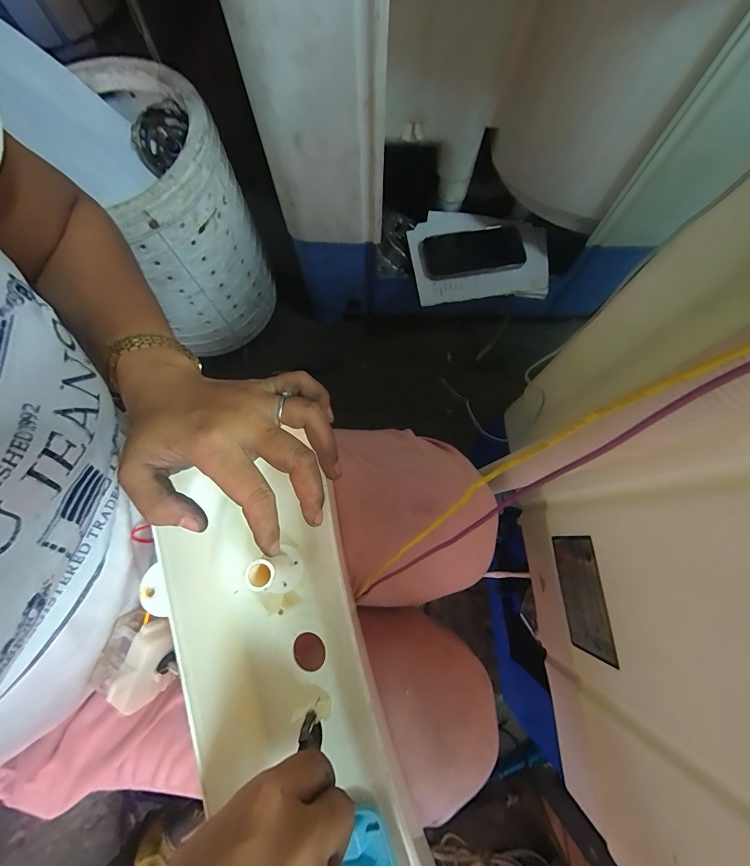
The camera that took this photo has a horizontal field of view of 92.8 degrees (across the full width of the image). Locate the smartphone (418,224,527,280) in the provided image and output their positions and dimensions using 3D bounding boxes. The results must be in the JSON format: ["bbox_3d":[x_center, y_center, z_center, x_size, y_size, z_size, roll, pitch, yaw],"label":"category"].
[{"bbox_3d":[0.158,-0.301,0.593,0.163,0.011,0.086,-9,73,5],"label":"smartphone"}]

